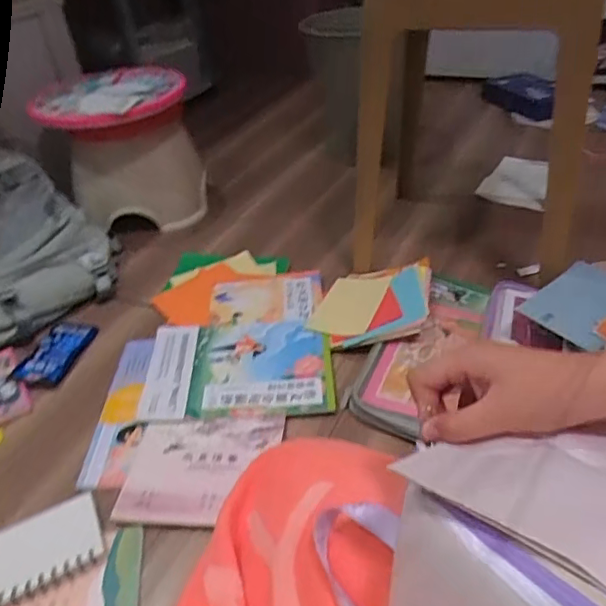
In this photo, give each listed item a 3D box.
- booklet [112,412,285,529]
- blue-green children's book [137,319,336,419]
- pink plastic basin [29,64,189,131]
[{"bbox_3d":[-0.121,0.196,0.688,0.179,0.008,0.153,-1,37,6],"label":"booklet"},{"bbox_3d":[-0.088,0.082,0.817,0.255,0.020,0.198,-3,37,2],"label":"blue-green children's book"},{"bbox_3d":[-0.360,-0.394,1.080,0.258,0.041,0.276,-32,44,-31],"label":"pink plastic basin"}]

